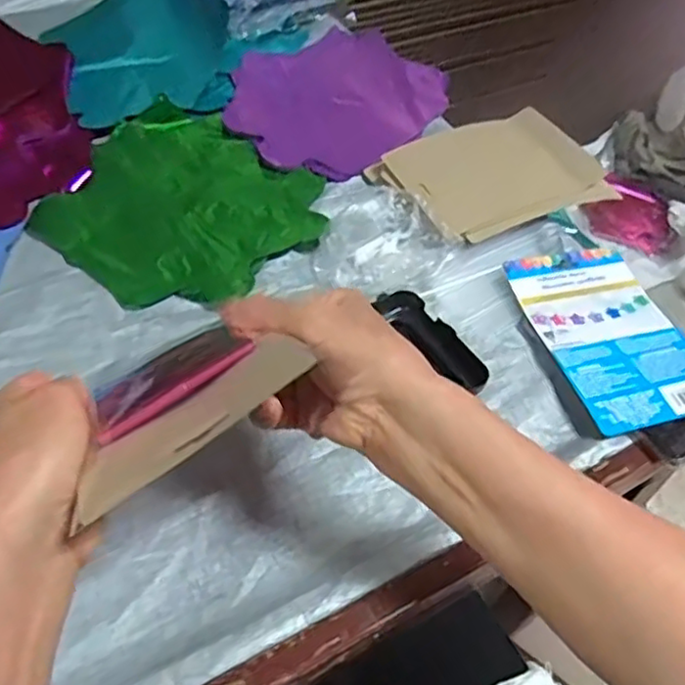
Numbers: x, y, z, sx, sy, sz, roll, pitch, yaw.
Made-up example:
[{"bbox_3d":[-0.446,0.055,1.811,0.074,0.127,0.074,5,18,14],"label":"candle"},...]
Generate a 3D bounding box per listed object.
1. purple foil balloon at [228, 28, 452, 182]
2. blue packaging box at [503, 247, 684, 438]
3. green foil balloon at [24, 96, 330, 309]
[{"bbox_3d":[-0.016,-0.280,0.735,0.234,0.011,0.228,2,52,-3],"label":"purple foil balloon"},{"bbox_3d":[0.218,-0.010,0.542,0.112,0.018,0.181,-12,54,-13],"label":"blue packaging box"},{"bbox_3d":[-0.149,-0.130,0.619,0.237,0.016,0.225,33,57,19],"label":"green foil balloon"}]

